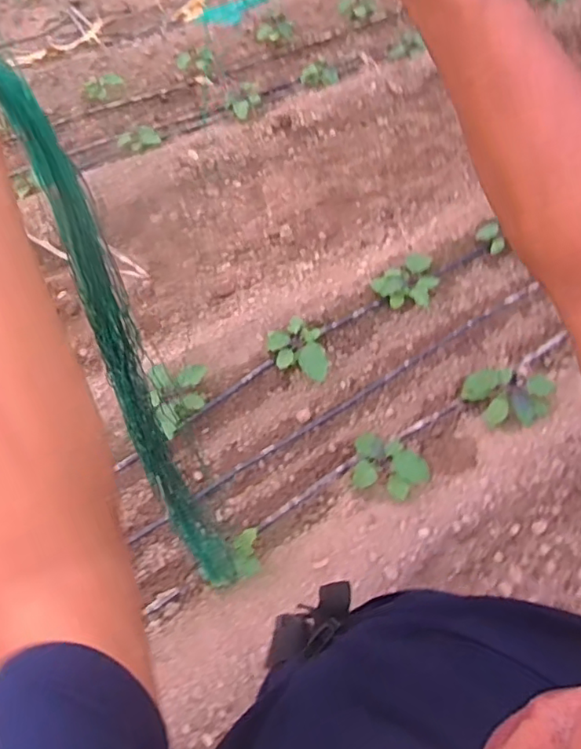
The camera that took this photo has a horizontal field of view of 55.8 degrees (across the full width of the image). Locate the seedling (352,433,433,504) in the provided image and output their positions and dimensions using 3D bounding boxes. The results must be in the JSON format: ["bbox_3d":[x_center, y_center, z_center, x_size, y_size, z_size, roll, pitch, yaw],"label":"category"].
[{"bbox_3d":[0.304,0.272,1.660,0.228,0.111,0.190,14,60,11],"label":"seedling"}]

